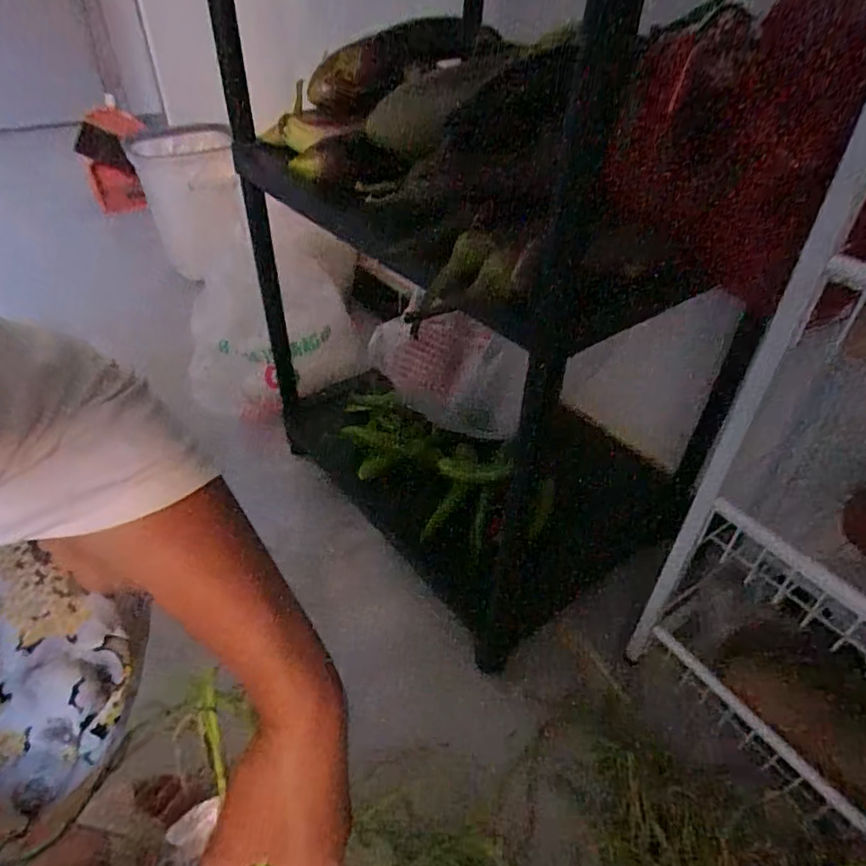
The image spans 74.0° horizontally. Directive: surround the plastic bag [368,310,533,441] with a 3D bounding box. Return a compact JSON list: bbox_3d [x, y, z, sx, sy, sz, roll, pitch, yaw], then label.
[{"bbox_3d":[0.009,-0.081,0.762,0.249,0.140,0.049,27,48,25],"label":"plastic bag"}]

